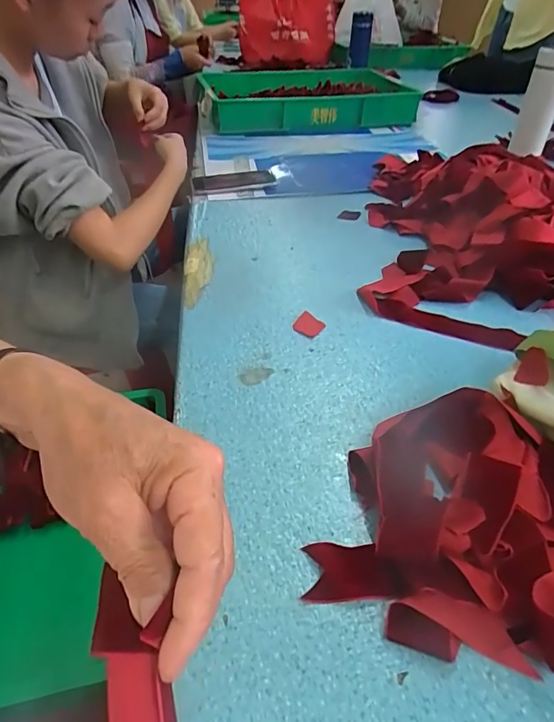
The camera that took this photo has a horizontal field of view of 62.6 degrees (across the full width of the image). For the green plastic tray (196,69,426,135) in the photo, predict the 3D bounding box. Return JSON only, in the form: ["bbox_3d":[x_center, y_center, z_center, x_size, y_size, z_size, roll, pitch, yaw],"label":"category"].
[{"bbox_3d":[0.077,-0.721,1.265,0.524,0.107,0.353,-5,41,-7],"label":"green plastic tray"}]

